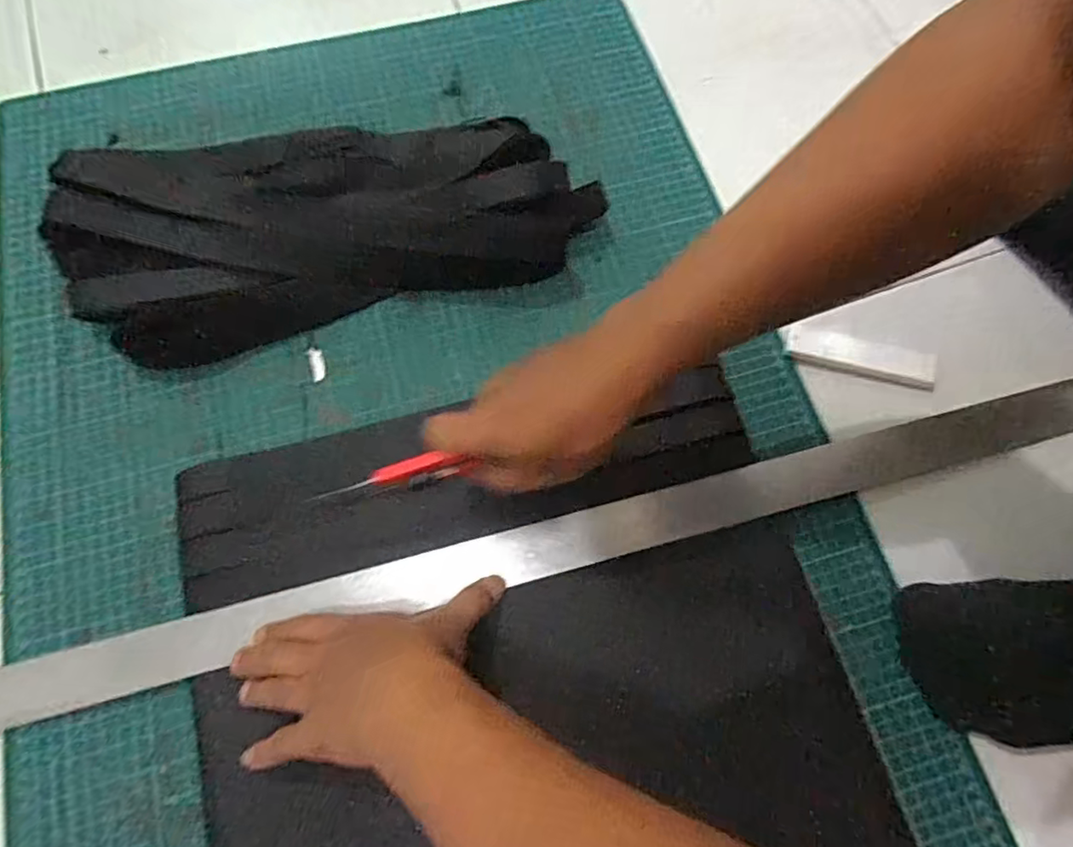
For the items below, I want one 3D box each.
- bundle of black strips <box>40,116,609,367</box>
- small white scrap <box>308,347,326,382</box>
[{"bbox_3d":[-0.163,-0.173,0.483,0.423,0.045,0.178,-14,73,-6],"label":"bundle of black strips"},{"bbox_3d":[-0.175,-0.048,0.472,0.011,0.004,0.029,-17,73,-7],"label":"small white scrap"}]

